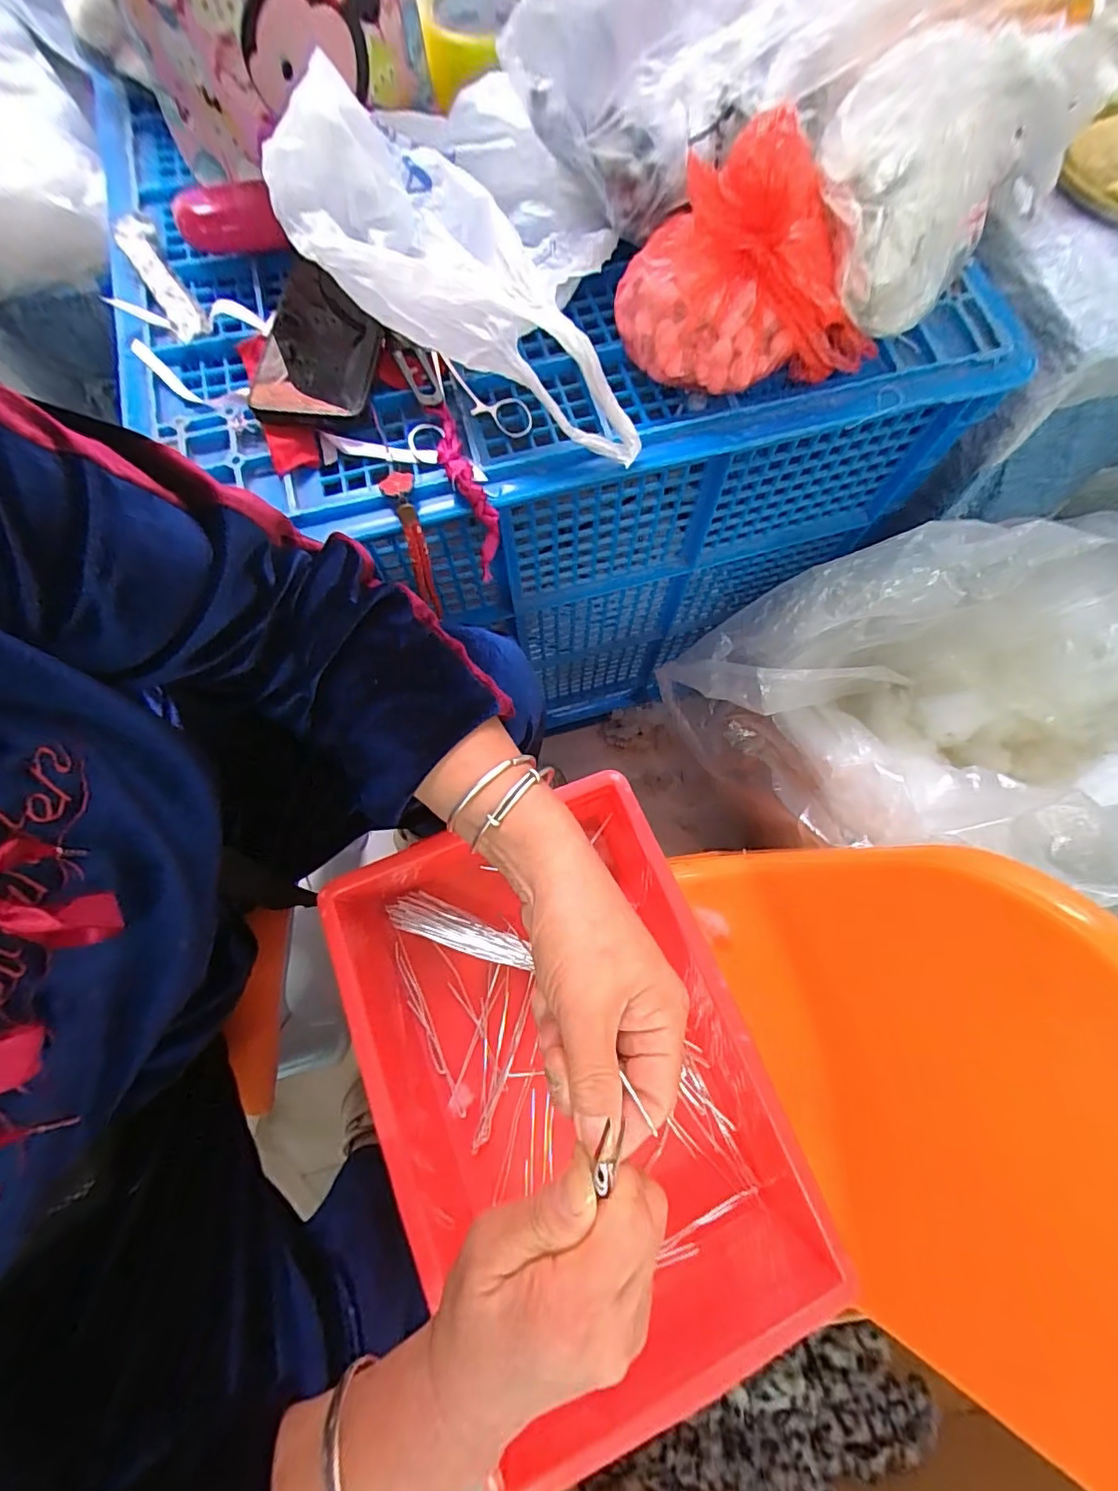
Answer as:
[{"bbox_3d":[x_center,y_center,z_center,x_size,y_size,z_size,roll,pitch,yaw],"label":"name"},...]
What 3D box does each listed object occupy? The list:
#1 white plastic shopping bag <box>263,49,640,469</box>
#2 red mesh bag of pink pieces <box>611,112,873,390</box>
[{"bbox_3d":[-0.057,-0.299,0.360,0.281,0.060,0.120,44,79,-1],"label":"white plastic shopping bag"},{"bbox_3d":[0.128,-0.314,0.346,0.166,0.109,0.103,1,74,1],"label":"red mesh bag of pink pieces"}]

